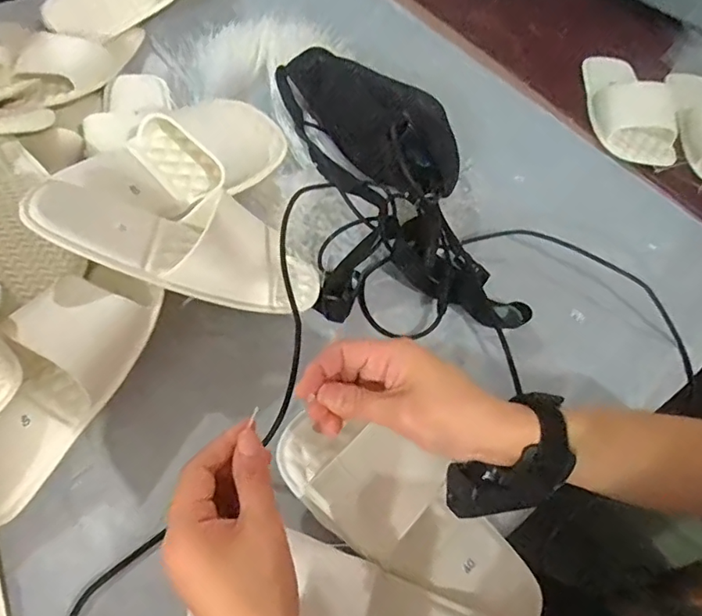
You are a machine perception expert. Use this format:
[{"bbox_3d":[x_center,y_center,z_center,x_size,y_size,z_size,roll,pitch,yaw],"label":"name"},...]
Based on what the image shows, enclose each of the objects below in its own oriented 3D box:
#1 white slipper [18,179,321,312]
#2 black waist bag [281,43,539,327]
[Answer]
[{"bbox_3d":[-0.141,-0.058,0.468,0.253,0.057,0.103,14,55,-20],"label":"white slipper"},{"bbox_3d":[0.042,-0.157,0.602,0.203,0.077,0.407,-7,58,-9],"label":"black waist bag"}]

